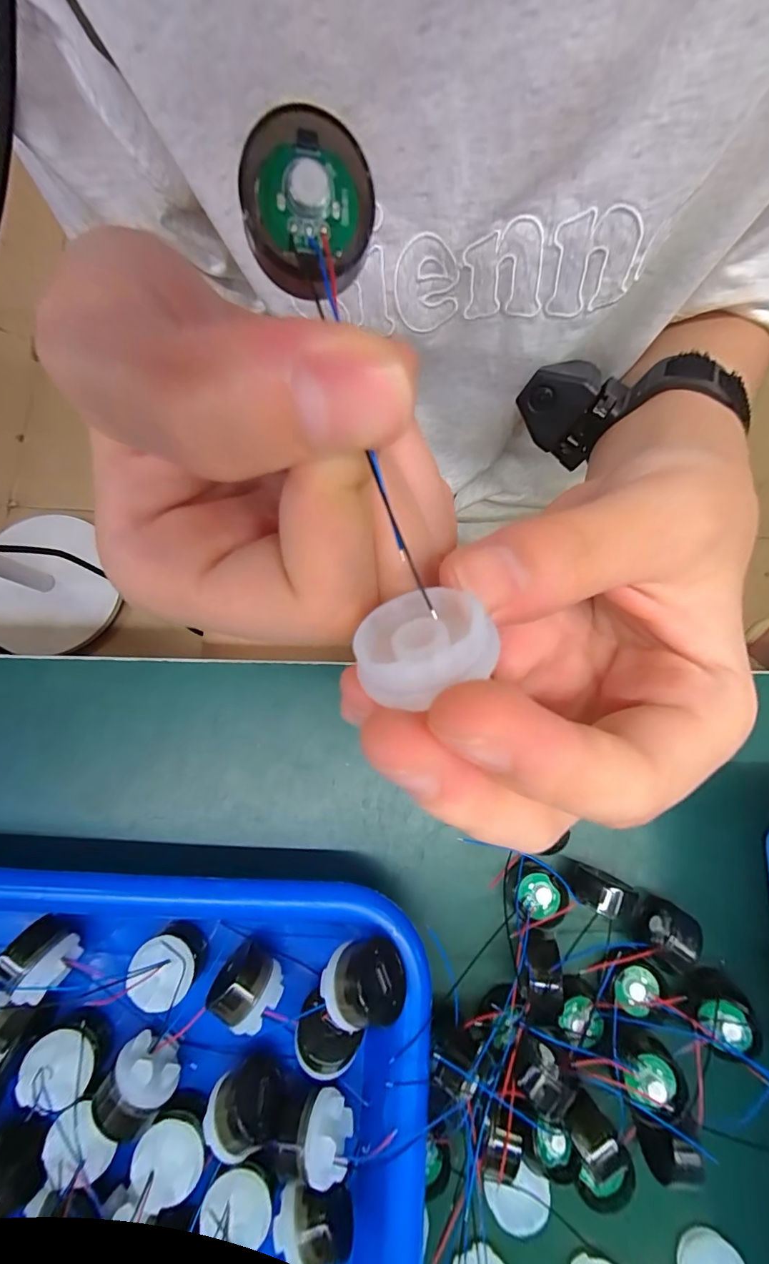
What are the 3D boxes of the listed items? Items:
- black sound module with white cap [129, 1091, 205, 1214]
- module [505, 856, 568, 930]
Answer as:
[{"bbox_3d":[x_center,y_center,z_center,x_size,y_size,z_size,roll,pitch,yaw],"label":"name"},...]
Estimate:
[{"bbox_3d":[-0.068,0.167,0.144,0.021,0.012,0.021,34,80,6],"label":"black sound module with white cap"},{"bbox_3d":[0.057,0.098,0.169,0.022,0.009,0.019,31,80,5],"label":"module"}]

